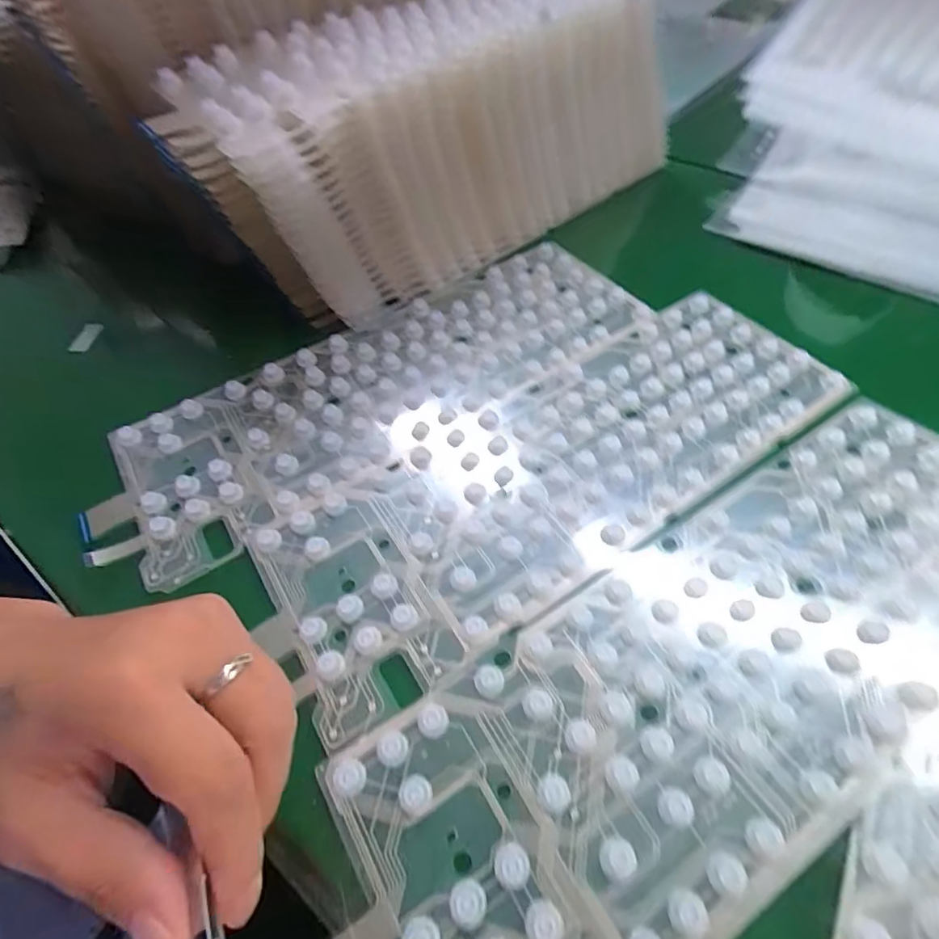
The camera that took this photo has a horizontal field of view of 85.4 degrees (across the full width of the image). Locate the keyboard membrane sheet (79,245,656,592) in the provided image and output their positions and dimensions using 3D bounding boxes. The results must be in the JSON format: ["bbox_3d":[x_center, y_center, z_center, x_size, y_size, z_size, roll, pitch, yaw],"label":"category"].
[{"bbox_3d":[-0.055,-0.057,0.331,0.354,0.007,0.121,-31,59,-17],"label":"keyboard membrane sheet"}]

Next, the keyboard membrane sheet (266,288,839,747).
[{"bbox_3d":[0.053,-0.004,0.284,0.340,0.004,0.114,-31,58,-16],"label":"keyboard membrane sheet"}]

